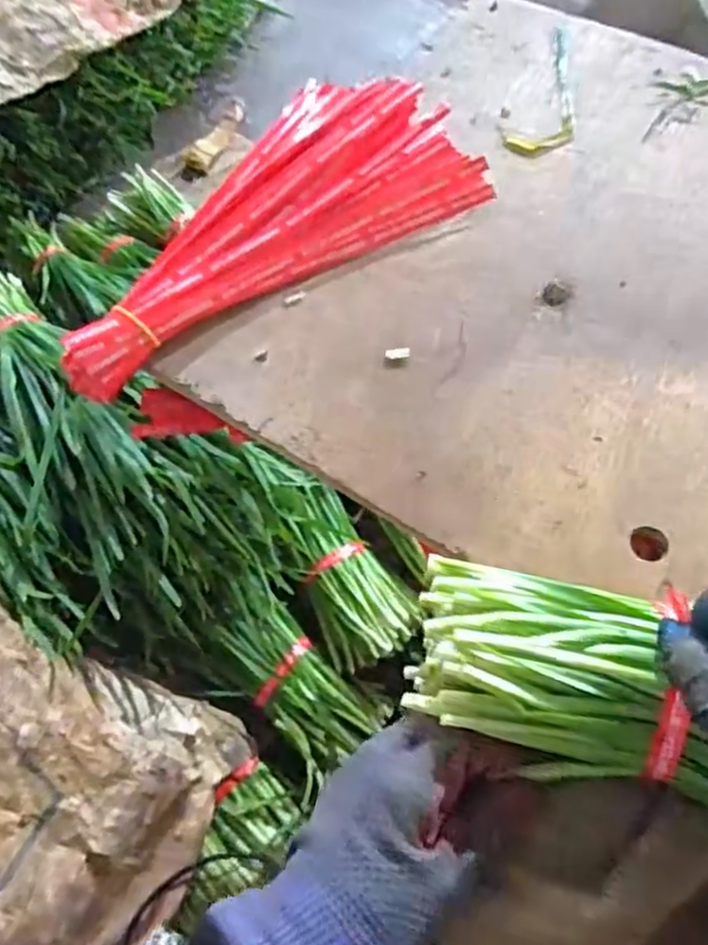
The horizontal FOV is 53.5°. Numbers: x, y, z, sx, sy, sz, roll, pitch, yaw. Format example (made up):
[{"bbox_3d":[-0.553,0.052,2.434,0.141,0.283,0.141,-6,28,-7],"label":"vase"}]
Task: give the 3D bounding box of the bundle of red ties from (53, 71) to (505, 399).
[{"bbox_3d":[-0.072,-0.182,0.499,0.325,0.034,0.159,-38,70,-18],"label":"bundle of red ties"}]

